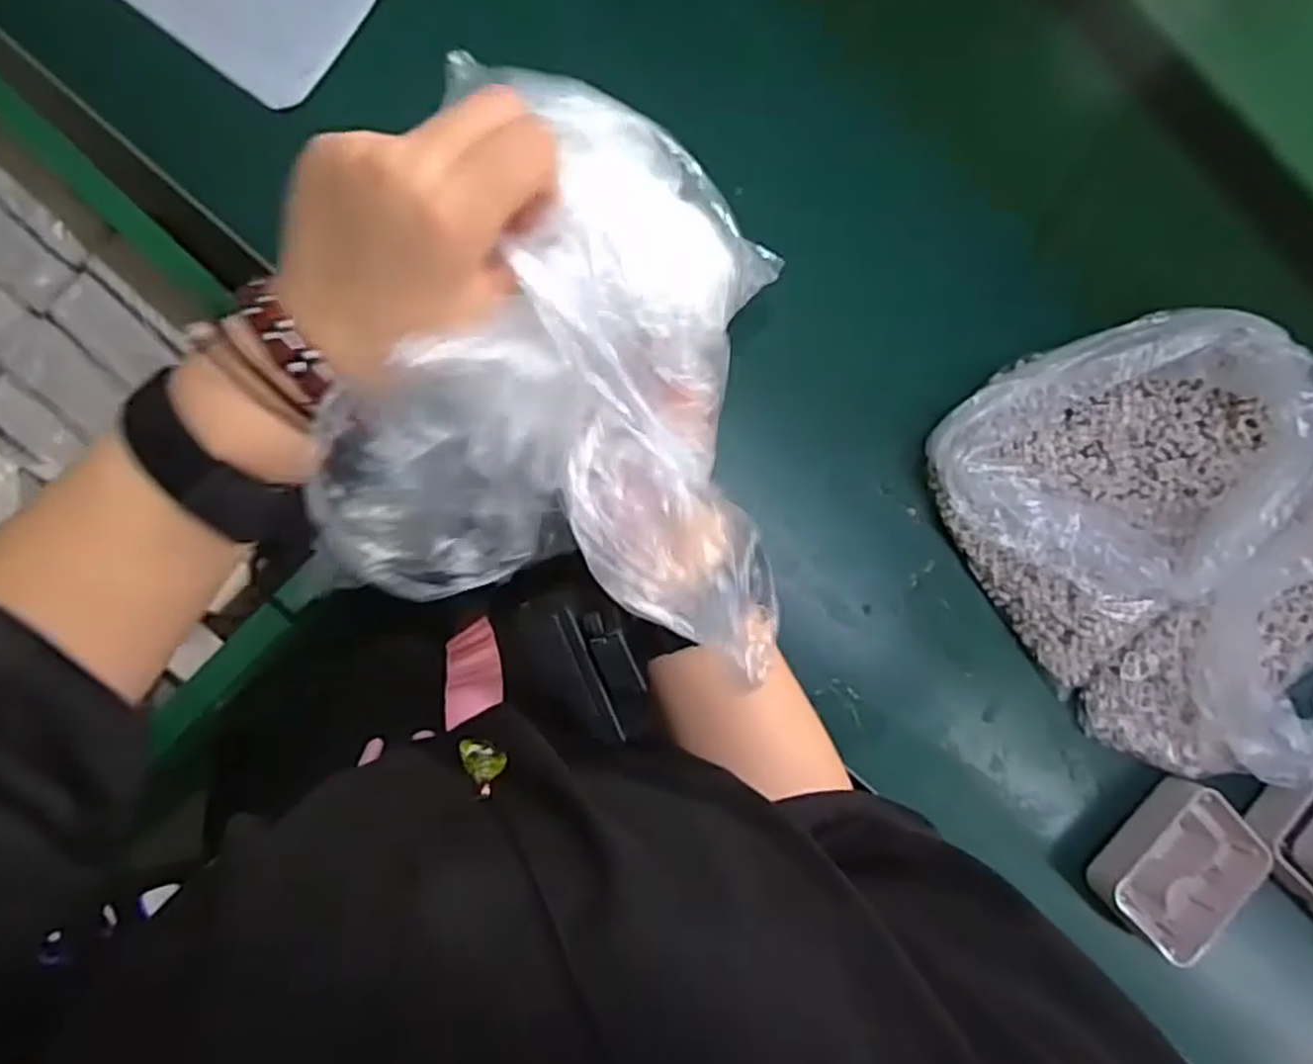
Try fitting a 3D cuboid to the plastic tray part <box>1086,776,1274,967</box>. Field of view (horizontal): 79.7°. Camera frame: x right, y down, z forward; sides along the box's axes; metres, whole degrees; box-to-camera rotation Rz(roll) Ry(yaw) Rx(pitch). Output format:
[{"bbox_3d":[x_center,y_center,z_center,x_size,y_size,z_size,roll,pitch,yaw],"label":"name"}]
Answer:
[{"bbox_3d":[0.462,0.299,0.699,0.120,0.042,0.137,43,84,-7],"label":"plastic tray part"}]

